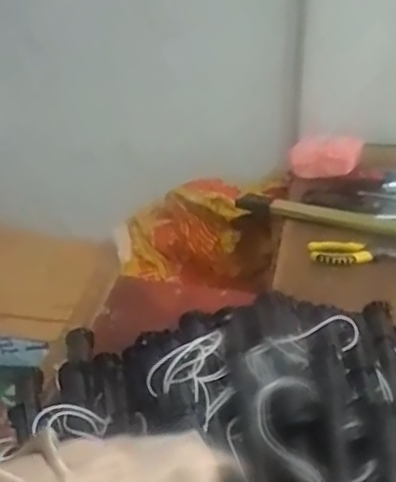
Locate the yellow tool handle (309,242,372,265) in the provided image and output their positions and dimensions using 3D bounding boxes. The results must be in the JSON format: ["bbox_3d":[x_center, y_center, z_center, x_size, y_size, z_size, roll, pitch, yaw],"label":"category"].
[{"bbox_3d":[0.199,0.017,0.919,0.084,0.022,0.027,-4,29,-1],"label":"yellow tool handle"}]

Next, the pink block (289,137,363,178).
[{"bbox_3d":[0.222,-0.146,1.150,0.133,0.068,0.025,-8,29,-10],"label":"pink block"}]

